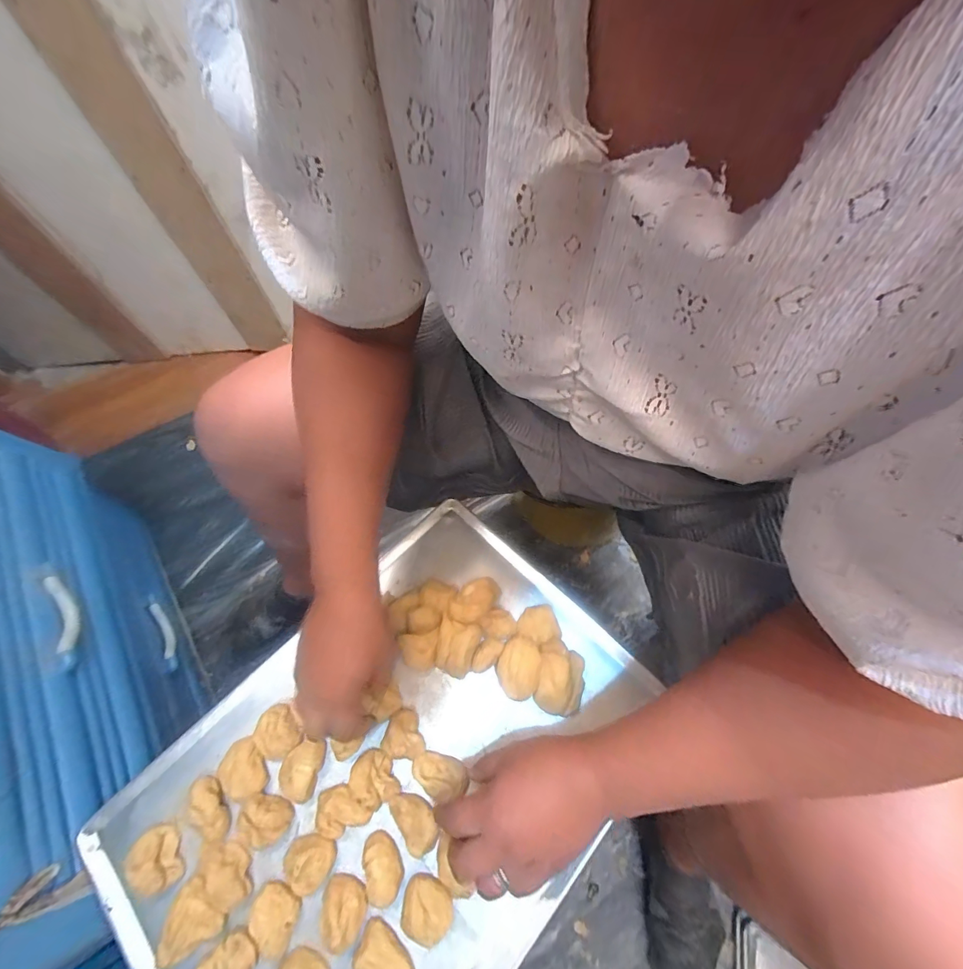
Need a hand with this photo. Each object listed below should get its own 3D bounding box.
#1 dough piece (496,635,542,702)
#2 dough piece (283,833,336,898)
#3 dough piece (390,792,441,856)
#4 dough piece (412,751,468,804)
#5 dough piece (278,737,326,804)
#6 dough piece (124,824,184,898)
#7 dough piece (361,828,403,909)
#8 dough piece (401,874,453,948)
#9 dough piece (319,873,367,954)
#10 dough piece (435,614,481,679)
[{"bbox_3d":[0.037,0.181,0.411,0.040,0.035,0.055,15,66,10],"label":"dough piece"},{"bbox_3d":[-0.146,0.312,0.345,0.041,0.027,0.039,-1,64,3],"label":"dough piece"},{"bbox_3d":[-0.058,0.290,0.358,0.027,0.017,0.048,-33,67,-12],"label":"dough piece"},{"bbox_3d":[-0.040,0.264,0.379,0.045,0.024,0.033,14,66,10],"label":"dough piece"},{"bbox_3d":[-0.164,0.257,0.376,0.031,0.022,0.044,11,65,9],"label":"dough piece"},{"bbox_3d":[-0.271,0.311,0.343,0.030,0.021,0.045,-30,66,-11],"label":"dough piece"},{"bbox_3d":[-0.082,0.315,0.342,0.028,0.018,0.045,-15,64,-4],"label":"dough piece"},{"bbox_3d":[-0.044,0.339,0.332,0.040,0.019,0.040,-1,64,3],"label":"dough piece"},{"bbox_3d":[-0.111,0.337,0.329,0.037,0.023,0.037,-1,64,3],"label":"dough piece"},{"bbox_3d":[-0.027,0.164,0.420,0.041,0.032,0.049,17,66,11],"label":"dough piece"}]

